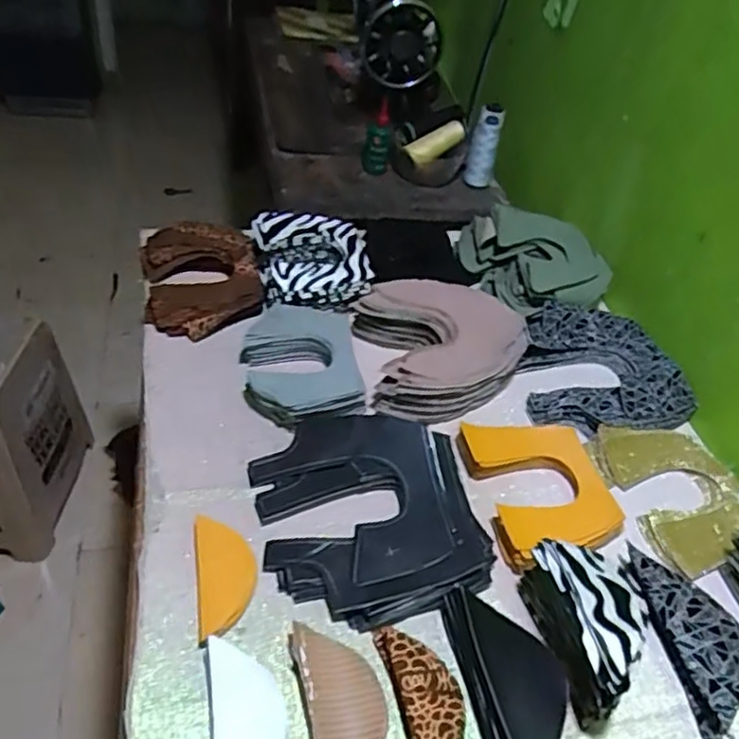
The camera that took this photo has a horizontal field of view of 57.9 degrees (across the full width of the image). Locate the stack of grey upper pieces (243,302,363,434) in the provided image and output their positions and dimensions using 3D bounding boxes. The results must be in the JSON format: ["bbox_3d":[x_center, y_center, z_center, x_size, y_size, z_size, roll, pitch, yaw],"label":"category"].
[{"bbox_3d":[-0.075,-0.003,0.731,0.123,0.038,0.159,-4,44,-12],"label":"stack of grey upper pieces"}]

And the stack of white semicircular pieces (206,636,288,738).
[{"bbox_3d":[-0.086,0.249,0.469,0.052,0.021,0.112,-4,44,-12],"label":"stack of white semicircular pieces"}]

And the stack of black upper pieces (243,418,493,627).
[{"bbox_3d":[-0.002,0.124,0.611,0.189,0.033,0.206,-6,44,-14],"label":"stack of black upper pieces"}]

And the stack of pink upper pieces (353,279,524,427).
[{"bbox_3d":[0.084,-0.030,0.772,0.184,0.053,0.179,-5,44,-14],"label":"stack of pink upper pieces"}]

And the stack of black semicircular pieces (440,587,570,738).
[{"bbox_3d":[0.109,0.240,0.503,0.071,0.041,0.143,-4,44,-13],"label":"stack of black semicircular pieces"}]

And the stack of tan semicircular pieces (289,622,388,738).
[{"bbox_3d":[-0.020,0.249,0.485,0.060,0.027,0.116,-5,44,-13],"label":"stack of tan semicircular pieces"}]

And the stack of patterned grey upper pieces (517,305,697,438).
[{"bbox_3d":[0.275,-0.001,0.787,0.191,0.042,0.185,6,43,-1],"label":"stack of patterned grey upper pieces"}]

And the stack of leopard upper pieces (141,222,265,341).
[{"bbox_3d":[-0.207,-0.112,0.821,0.134,0.053,0.172,-5,45,-16],"label":"stack of leopard upper pieces"}]

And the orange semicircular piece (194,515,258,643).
[{"bbox_3d":[-0.119,0.170,0.555,0.048,0.010,0.106,-4,44,-13],"label":"orange semicircular piece"}]

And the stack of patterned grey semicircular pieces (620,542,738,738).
[{"bbox_3d":[0.278,0.223,0.563,0.075,0.022,0.152,-7,45,-15],"label":"stack of patterned grey semicircular pieces"}]

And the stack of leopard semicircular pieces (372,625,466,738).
[{"bbox_3d":[0.043,0.250,0.503,0.048,0.023,0.119,-7,45,-15],"label":"stack of leopard semicircular pieces"}]

